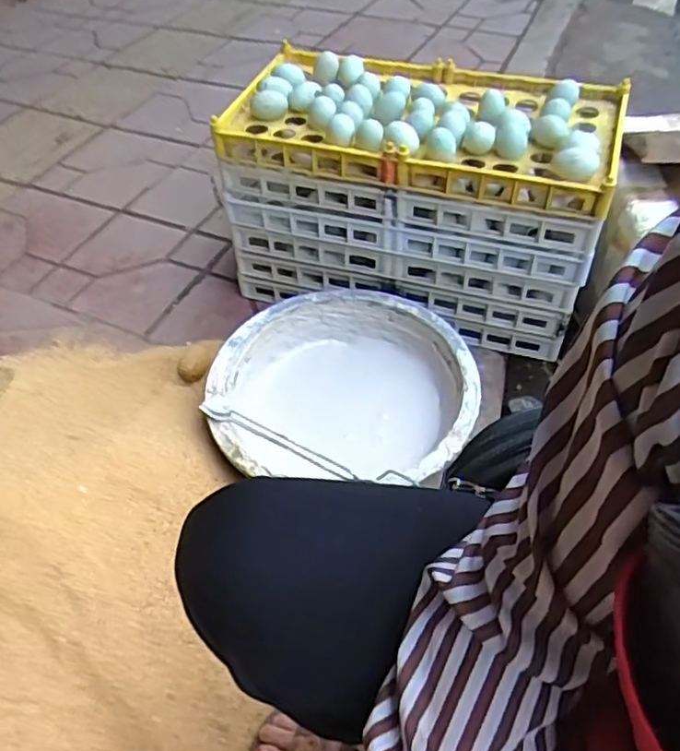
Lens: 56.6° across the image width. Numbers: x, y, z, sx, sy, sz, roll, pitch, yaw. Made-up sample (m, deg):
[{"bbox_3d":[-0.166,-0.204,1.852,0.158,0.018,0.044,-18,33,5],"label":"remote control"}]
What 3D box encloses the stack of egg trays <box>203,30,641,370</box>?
[{"bbox_3d":[0.137,-0.311,1.083,0.591,0.331,0.299,13,50,19],"label":"stack of egg trays"}]

